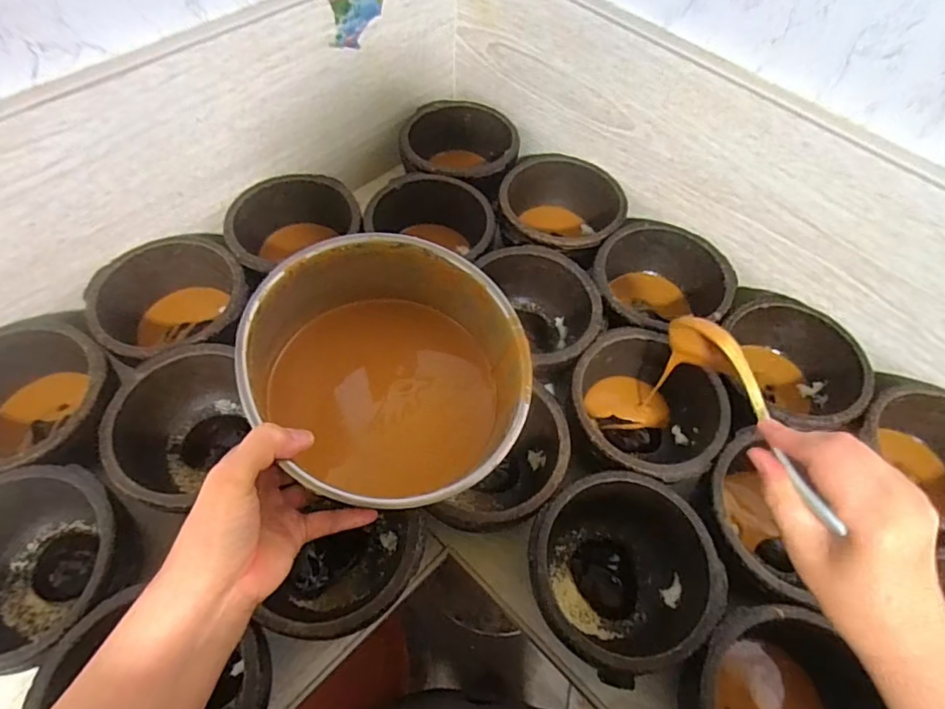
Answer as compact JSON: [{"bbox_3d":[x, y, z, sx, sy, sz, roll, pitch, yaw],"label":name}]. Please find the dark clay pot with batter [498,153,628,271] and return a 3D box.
[{"bbox_3d":[0.101,-0.164,0.648,0.137,0.068,0.144,1,59,-2],"label":"dark clay pot with batter"}]

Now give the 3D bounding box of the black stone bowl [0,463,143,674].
[{"bbox_3d":[-0.338,0.166,0.420,0.140,0.093,0.136,1,59,-2],"label":"black stone bowl"}]

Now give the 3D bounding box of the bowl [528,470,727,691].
[{"bbox_3d":[0.119,0.179,0.449,0.143,0.073,0.138,1,59,-2],"label":"bowl"}]

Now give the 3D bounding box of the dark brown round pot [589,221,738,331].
[{"bbox_3d":[0.203,-0.070,0.603,0.147,0.078,0.136,9,59,3],"label":"dark brown round pot"}]

